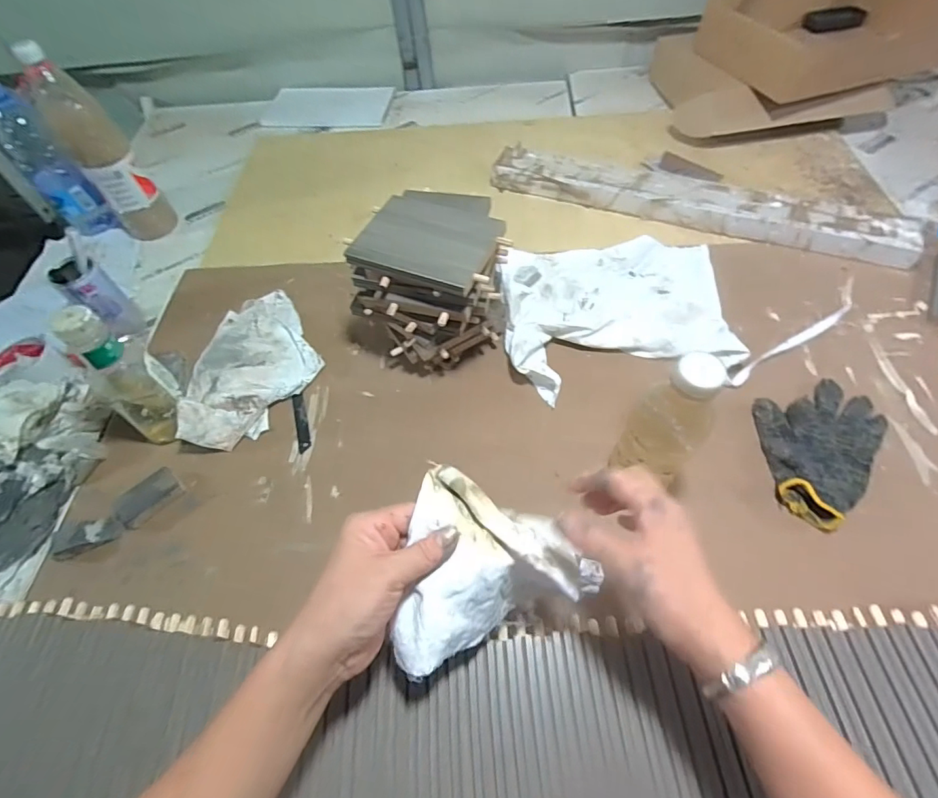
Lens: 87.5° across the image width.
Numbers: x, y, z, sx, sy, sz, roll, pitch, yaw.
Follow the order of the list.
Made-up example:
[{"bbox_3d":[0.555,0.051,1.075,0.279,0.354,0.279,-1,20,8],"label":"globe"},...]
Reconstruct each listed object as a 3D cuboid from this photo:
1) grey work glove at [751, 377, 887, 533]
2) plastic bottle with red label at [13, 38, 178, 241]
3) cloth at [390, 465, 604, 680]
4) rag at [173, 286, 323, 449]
[{"bbox_3d":[0.400,0.046,0.566,0.128,0.024,0.189,29,64,21],"label":"grey work glove"},{"bbox_3d":[-0.616,-0.412,0.817,0.091,0.284,0.094,-35,61,-17],"label":"plastic bottle with red label"},{"bbox_3d":[0.023,0.132,0.348,0.131,0.074,0.128,9,59,10],"label":"cloth"},{"bbox_3d":[-0.293,-0.062,0.685,0.159,0.053,0.271,-7,57,0],"label":"rag"}]

